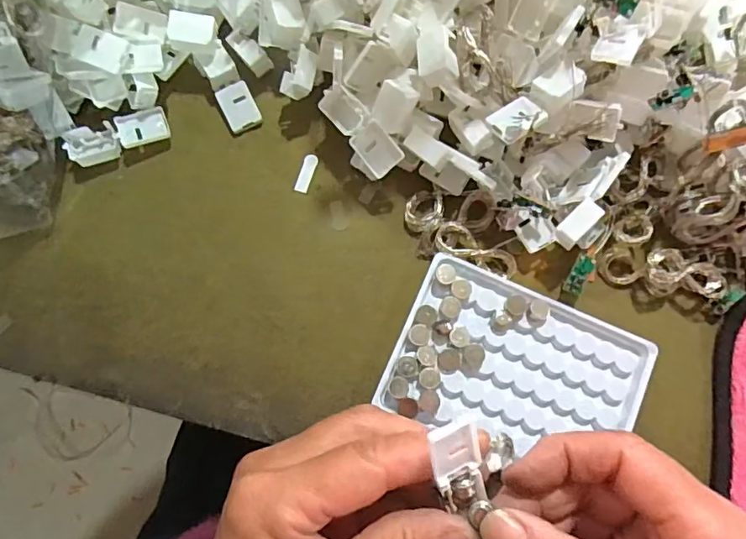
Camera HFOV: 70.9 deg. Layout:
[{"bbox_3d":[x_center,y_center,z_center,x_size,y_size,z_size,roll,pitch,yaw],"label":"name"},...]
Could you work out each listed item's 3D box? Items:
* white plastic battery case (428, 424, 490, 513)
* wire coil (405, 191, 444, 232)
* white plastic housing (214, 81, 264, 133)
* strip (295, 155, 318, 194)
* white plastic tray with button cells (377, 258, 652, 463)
[{"bbox_3d":[0.034,0.077,0.203,0.019,0.008,0.046,-16,117,-2],"label":"white plastic battery case"},{"bbox_3d":[0.029,-0.033,0.296,0.021,0.007,0.023,0,79,-2],"label":"wire coil"},{"bbox_3d":[-0.078,-0.095,0.308,0.019,0.006,0.027,-26,81,-7],"label":"white plastic housing"},{"bbox_3d":[-0.039,-0.056,0.303,0.008,0.004,0.023,19,79,2],"label":"strip"},{"bbox_3d":[0.078,0.053,0.280,0.129,0.010,0.086,22,79,2],"label":"white plastic tray with button cells"}]

